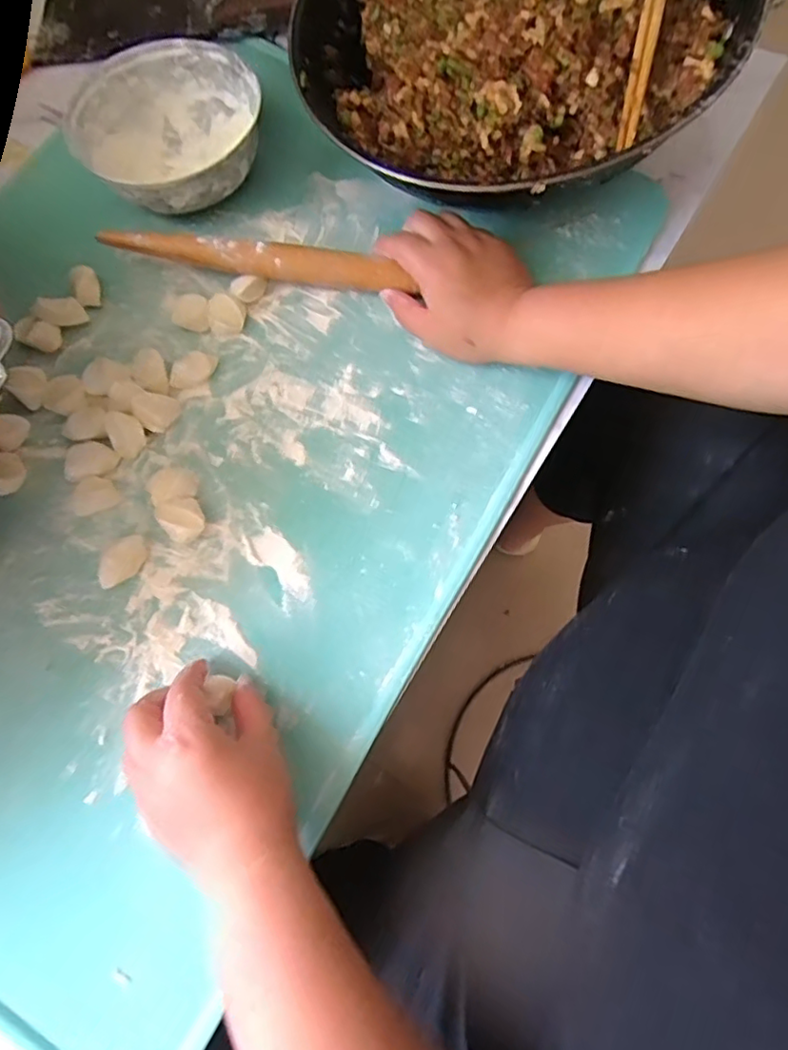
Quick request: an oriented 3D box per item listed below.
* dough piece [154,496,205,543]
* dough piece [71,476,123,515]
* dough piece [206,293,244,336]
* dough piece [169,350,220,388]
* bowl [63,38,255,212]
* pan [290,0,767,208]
[{"bbox_3d":[-0.140,-0.004,0.405,0.026,0.018,0.031,-42,76,-10],"label":"dough piece"},{"bbox_3d":[-0.206,-0.021,0.420,0.030,0.012,0.022,-23,73,-5],"label":"dough piece"},{"bbox_3d":[-0.124,-0.153,0.448,0.025,0.019,0.024,-1,72,2],"label":"dough piece"},{"bbox_3d":[-0.145,-0.112,0.441,0.036,0.015,0.019,-31,74,-7],"label":"dough piece"},{"bbox_3d":[-0.176,-0.309,0.487,0.138,0.051,0.145,-1,72,2],"label":"bowl"},{"bbox_3d":[0.087,-0.357,0.460,0.311,0.111,0.298,3,73,3],"label":"pan"}]

